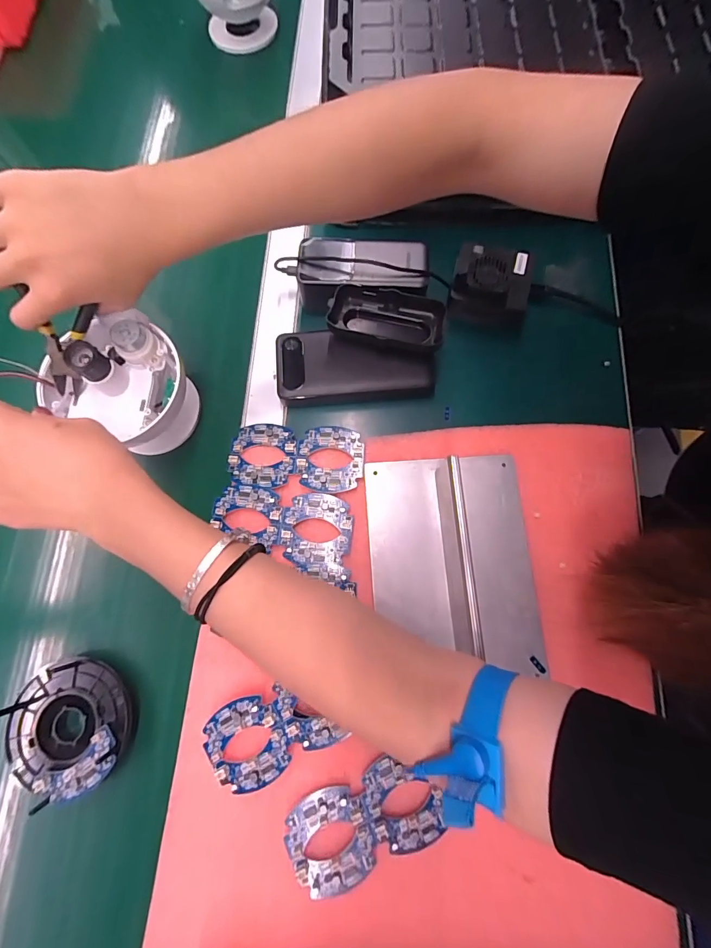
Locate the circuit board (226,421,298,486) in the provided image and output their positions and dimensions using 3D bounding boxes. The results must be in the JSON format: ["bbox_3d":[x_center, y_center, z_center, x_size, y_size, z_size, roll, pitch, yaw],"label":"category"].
[{"bbox_3d":[-0.089,-0.019,0.378,0.063,0.005,0.063,1,71,1],"label":"circuit board"}]

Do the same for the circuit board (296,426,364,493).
[{"bbox_3d":[-0.025,-0.015,0.376,0.063,0.006,0.065,-1,77,0],"label":"circuit board"}]

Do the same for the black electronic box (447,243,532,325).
[{"bbox_3d":[0.141,-0.199,0.407,0.077,0.034,0.078,13,77,4],"label":"black electronic box"}]

